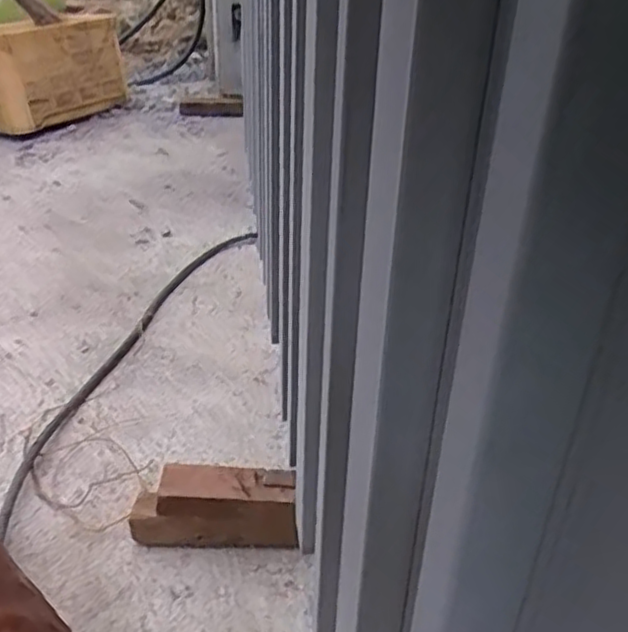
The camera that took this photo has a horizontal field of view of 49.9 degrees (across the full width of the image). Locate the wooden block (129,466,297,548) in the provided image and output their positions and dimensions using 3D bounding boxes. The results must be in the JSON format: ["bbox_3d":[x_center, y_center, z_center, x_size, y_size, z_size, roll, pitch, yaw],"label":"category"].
[{"bbox_3d":[-0.111,0.222,0.767,0.196,0.086,0.056,2,31,5],"label":"wooden block"}]

